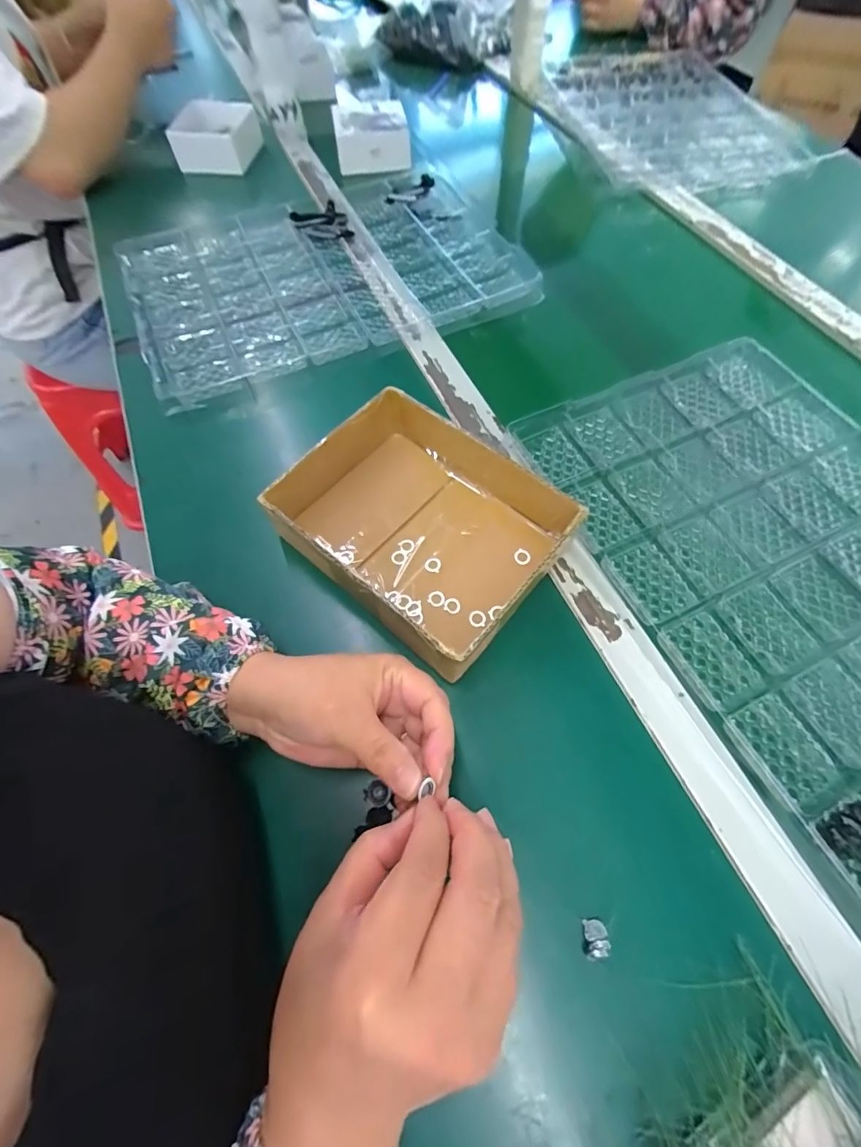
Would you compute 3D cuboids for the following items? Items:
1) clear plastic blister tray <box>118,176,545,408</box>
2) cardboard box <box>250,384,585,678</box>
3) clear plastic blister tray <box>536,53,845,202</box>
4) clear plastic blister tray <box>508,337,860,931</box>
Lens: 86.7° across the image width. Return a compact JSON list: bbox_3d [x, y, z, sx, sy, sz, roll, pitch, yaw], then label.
[{"bbox_3d":[-0.203,-0.345,0.546,0.287,0.021,0.321,-23,64,-11],"label":"clear plastic blister tray"},{"bbox_3d":[-0.010,-0.041,0.367,0.200,0.061,0.156,39,69,19],"label":"cardboard box"},{"bbox_3d":[0.417,-0.798,0.793,0.359,0.033,0.516,-10,62,-4],"label":"clear plastic blister tray"},{"bbox_3d":[0.302,-0.017,0.373,0.298,0.021,0.432,-23,65,-11],"label":"clear plastic blister tray"}]

